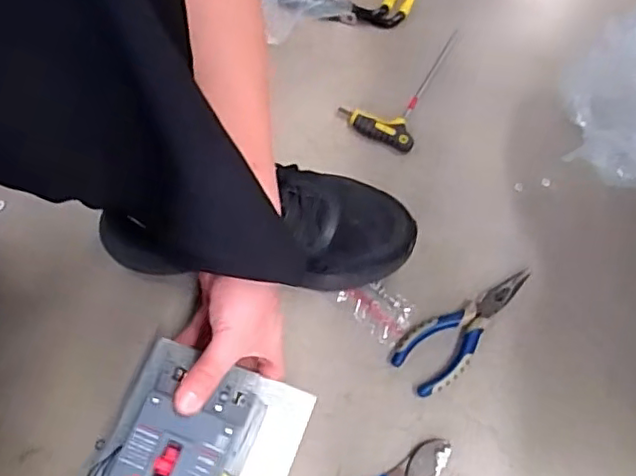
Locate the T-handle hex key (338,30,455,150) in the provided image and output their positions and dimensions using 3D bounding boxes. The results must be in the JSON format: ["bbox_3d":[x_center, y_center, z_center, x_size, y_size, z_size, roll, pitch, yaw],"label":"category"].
[{"bbox_3d":[0.093,-0.185,0.677,0.087,0.014,0.179,21,69,11],"label":"T-handle hex key"}]

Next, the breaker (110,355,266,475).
[{"bbox_3d":[-0.101,0.173,0.448,0.088,0.064,0.137,18,68,10],"label":"breaker"}]

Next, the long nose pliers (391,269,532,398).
[{"bbox_3d":[0.141,0.079,0.564,0.157,0.013,0.056,-37,70,-13],"label":"long nose pliers"}]

